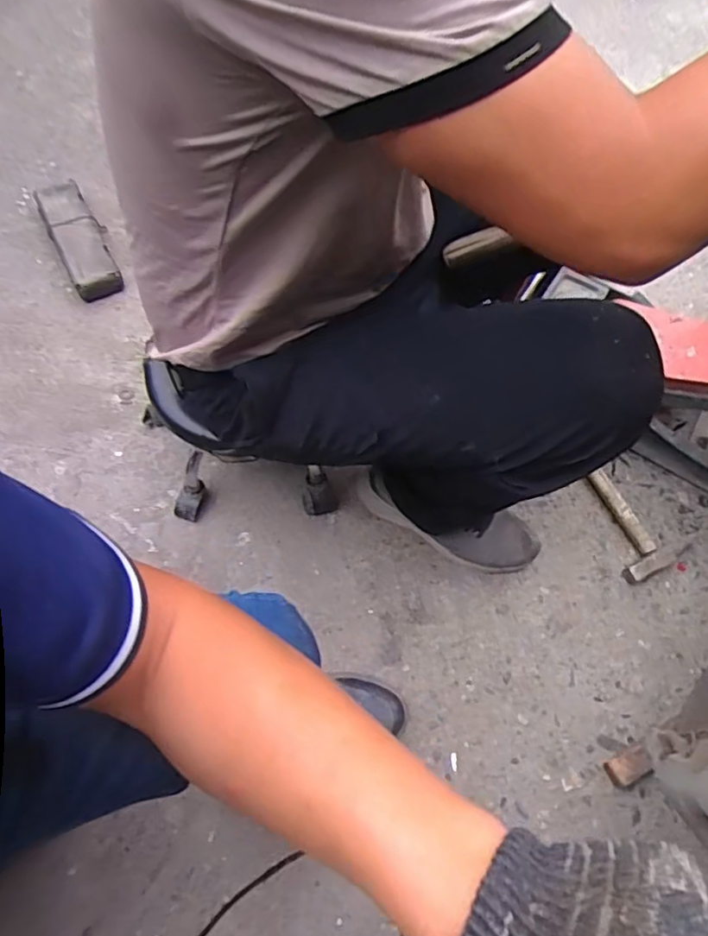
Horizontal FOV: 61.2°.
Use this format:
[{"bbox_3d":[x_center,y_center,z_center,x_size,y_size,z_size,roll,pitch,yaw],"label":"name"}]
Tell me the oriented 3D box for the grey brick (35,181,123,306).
[{"bbox_3d":[-0.462,-0.387,1.007,0.082,0.034,0.221,-26,83,-14],"label":"grey brick"}]

